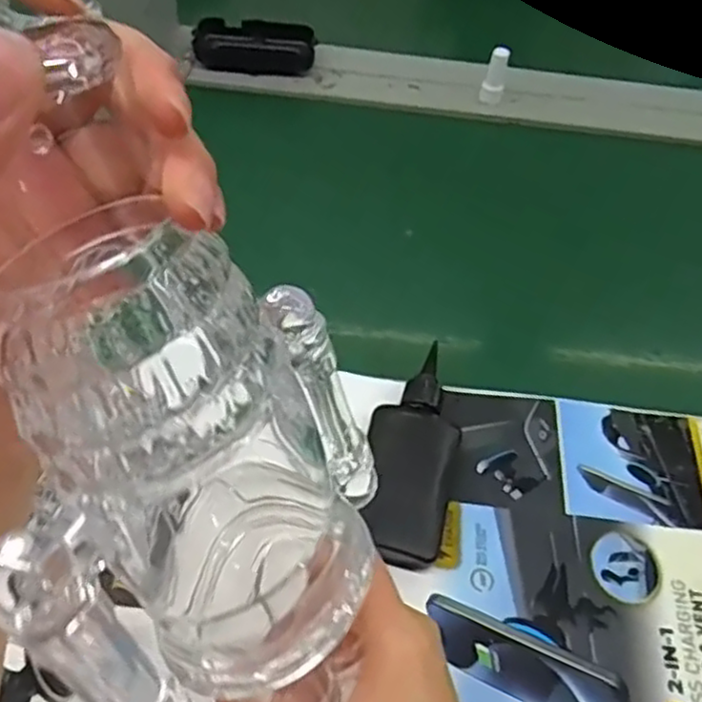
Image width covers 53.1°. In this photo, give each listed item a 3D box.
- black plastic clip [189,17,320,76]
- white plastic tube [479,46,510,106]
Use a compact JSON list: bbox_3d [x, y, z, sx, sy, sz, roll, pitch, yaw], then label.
[{"bbox_3d":[-0.089,-0.282,0.656,0.113,0.030,0.051,13,56,3],"label":"black plastic clip"},{"bbox_3d":[0.132,-0.251,0.642,0.020,0.050,0.020,14,55,3],"label":"white plastic tube"}]

